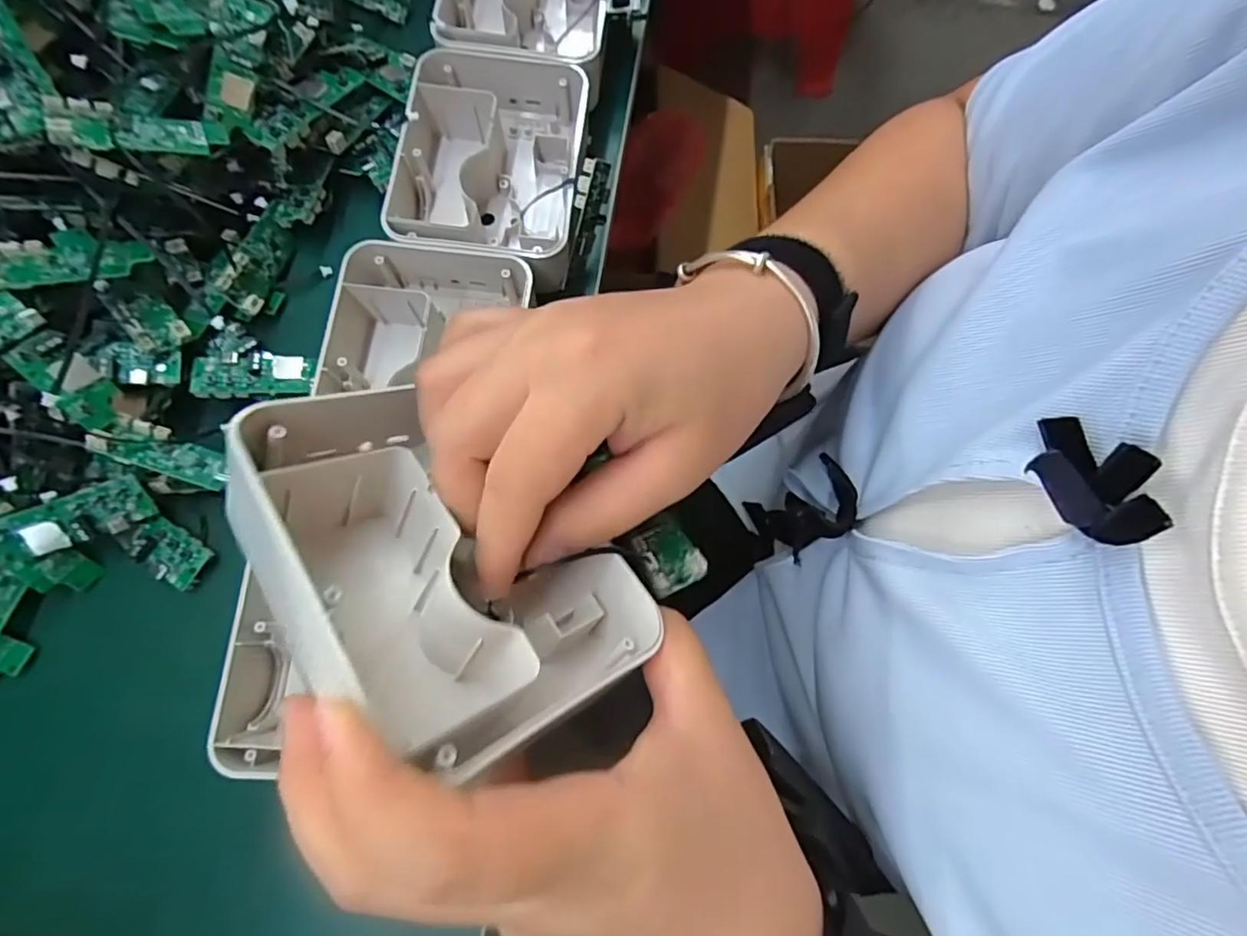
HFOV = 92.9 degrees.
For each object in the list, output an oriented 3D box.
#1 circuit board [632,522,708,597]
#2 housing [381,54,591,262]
[{"bbox_3d":[0.018,0.036,0.243,0.023,0.006,0.028,-17,60,-15],"label":"circuit board"},{"bbox_3d":[-0.075,-0.173,0.349,0.102,0.051,0.129,4,76,0],"label":"housing"}]

